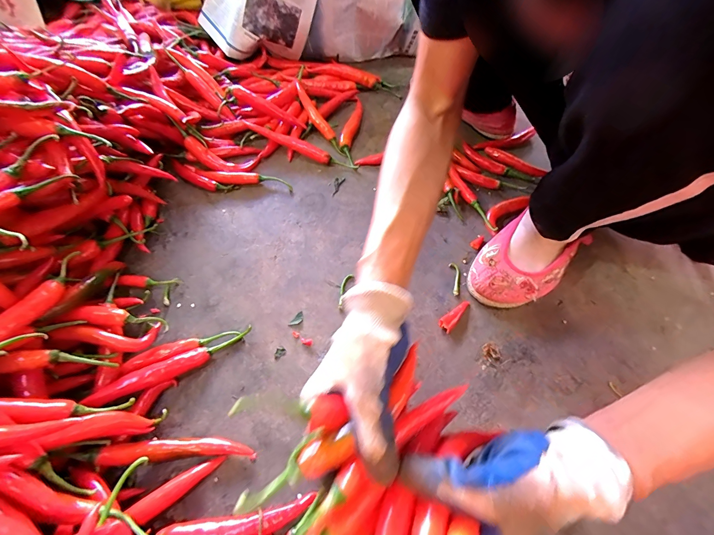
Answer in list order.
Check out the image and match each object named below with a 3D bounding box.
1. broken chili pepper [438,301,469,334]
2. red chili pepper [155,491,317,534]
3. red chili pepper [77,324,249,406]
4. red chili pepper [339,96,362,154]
[{"bbox_3d":[0.123,0.060,0.405,0.018,0.007,0.050,41,64,20],"label":"broken chili pepper"},{"bbox_3d":[-0.102,0.226,0.279,0.128,0.020,0.025,-9,59,-9],"label":"red chili pepper"},{"bbox_3d":[-0.191,0.103,0.343,0.156,0.015,0.020,-21,61,-30],"label":"red chili pepper"},{"bbox_3d":[-0.008,-0.261,0.582,0.021,0.020,0.146,14,58,5],"label":"red chili pepper"}]

